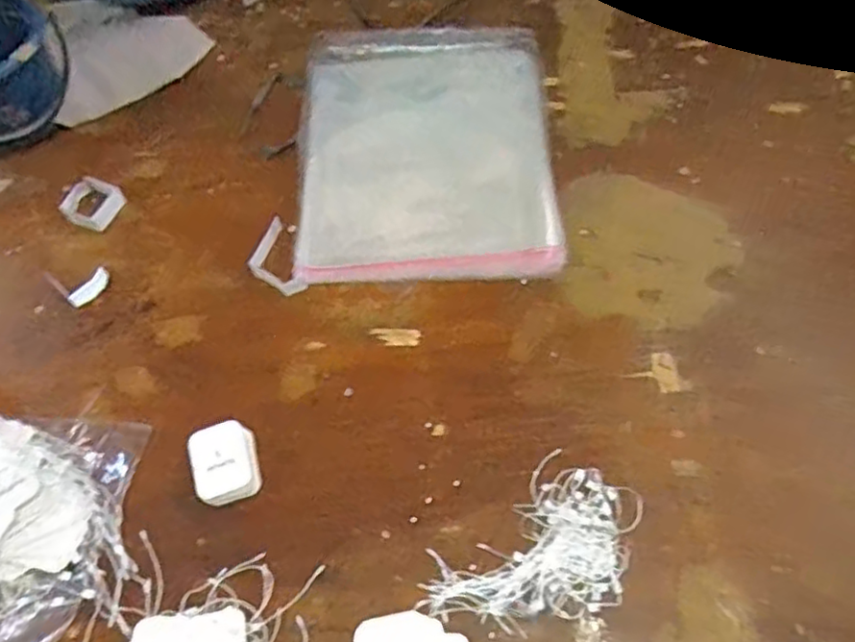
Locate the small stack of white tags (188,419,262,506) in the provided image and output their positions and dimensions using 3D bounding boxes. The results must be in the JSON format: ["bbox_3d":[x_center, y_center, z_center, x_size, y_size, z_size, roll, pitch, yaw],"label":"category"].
[{"bbox_3d":[-0.196,0.137,0.645,0.058,0.025,0.075,-19,59,-8],"label":"small stack of white tags"}]

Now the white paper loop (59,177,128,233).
[{"bbox_3d":[-0.425,-0.151,0.846,0.072,0.016,0.068,22,62,17],"label":"white paper loop"}]

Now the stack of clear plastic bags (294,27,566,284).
[{"bbox_3d":[-0.003,-0.238,0.852,0.305,0.029,0.421,-2,58,3],"label":"stack of clear plastic bags"}]

